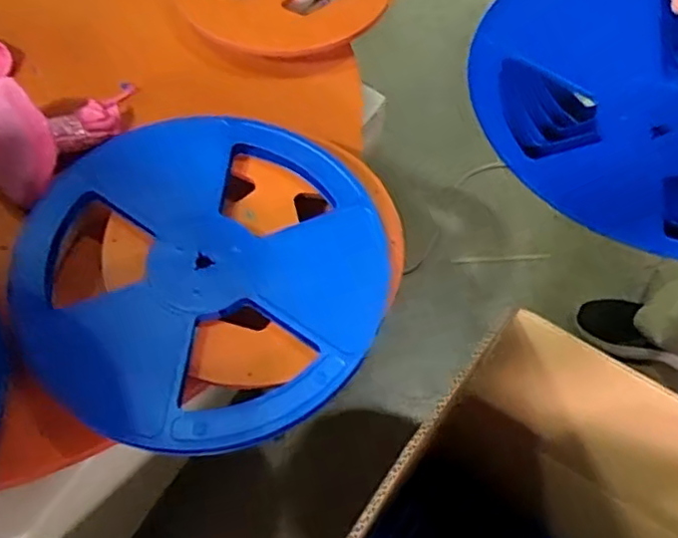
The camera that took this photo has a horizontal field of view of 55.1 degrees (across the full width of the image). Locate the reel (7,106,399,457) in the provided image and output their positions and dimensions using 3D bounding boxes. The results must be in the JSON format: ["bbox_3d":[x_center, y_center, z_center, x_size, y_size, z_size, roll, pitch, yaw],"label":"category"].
[{"bbox_3d":[-0.119,-0.003,0.589,0.322,0.030,0.315,-34,69,-19],"label":"reel"}]

